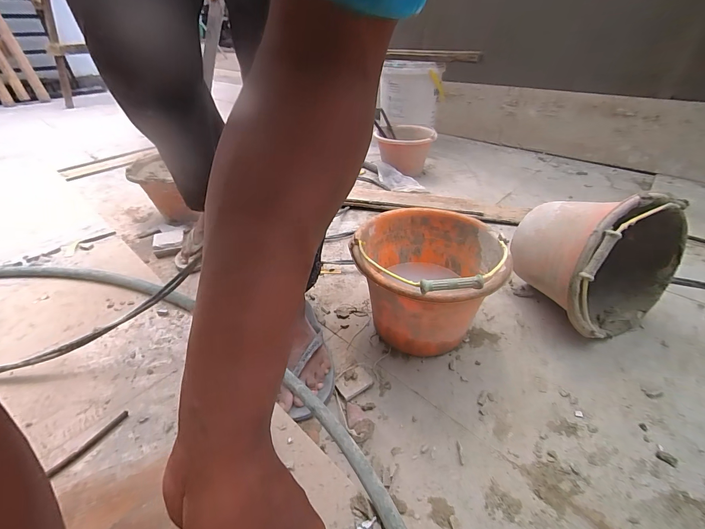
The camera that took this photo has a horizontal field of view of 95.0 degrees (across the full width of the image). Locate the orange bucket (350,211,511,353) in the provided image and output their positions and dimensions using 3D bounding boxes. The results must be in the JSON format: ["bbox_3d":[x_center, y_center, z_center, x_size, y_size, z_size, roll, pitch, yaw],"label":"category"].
[{"bbox_3d":[0.133,0.028,0.599,0.223,0.231,0.288,14,40,20],"label":"orange bucket"}]

